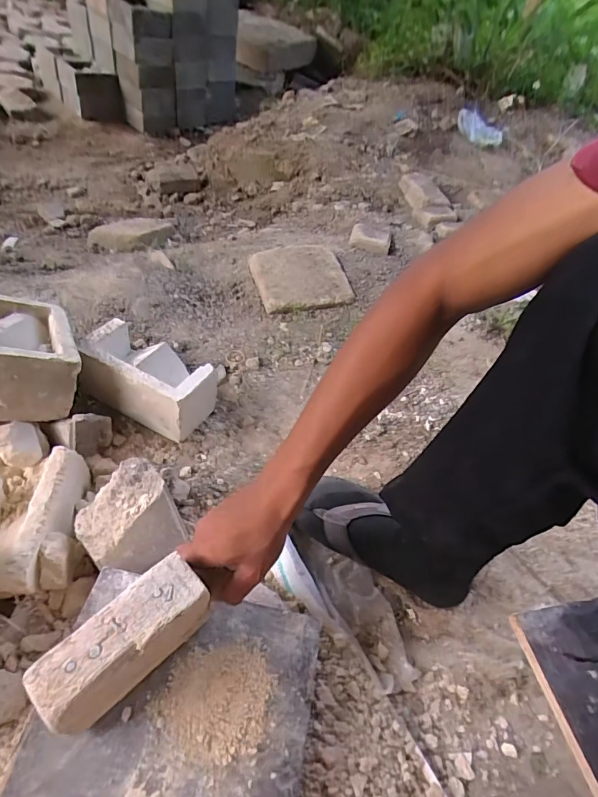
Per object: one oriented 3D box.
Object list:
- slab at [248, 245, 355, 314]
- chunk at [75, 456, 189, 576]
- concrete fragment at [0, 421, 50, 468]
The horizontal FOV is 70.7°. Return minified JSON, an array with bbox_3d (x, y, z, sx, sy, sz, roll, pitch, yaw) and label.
[{"bbox_3d":[0.008,-0.272,0.940,0.207,0.026,0.188,-11,62,-19],"label":"slab"},{"bbox_3d":[-0.206,0.151,0.519,0.099,0.077,0.112,33,55,26],"label":"chunk"},{"bbox_3d":[-0.373,0.063,0.568,0.054,0.052,0.058,-31,55,-26],"label":"concrete fragment"}]

